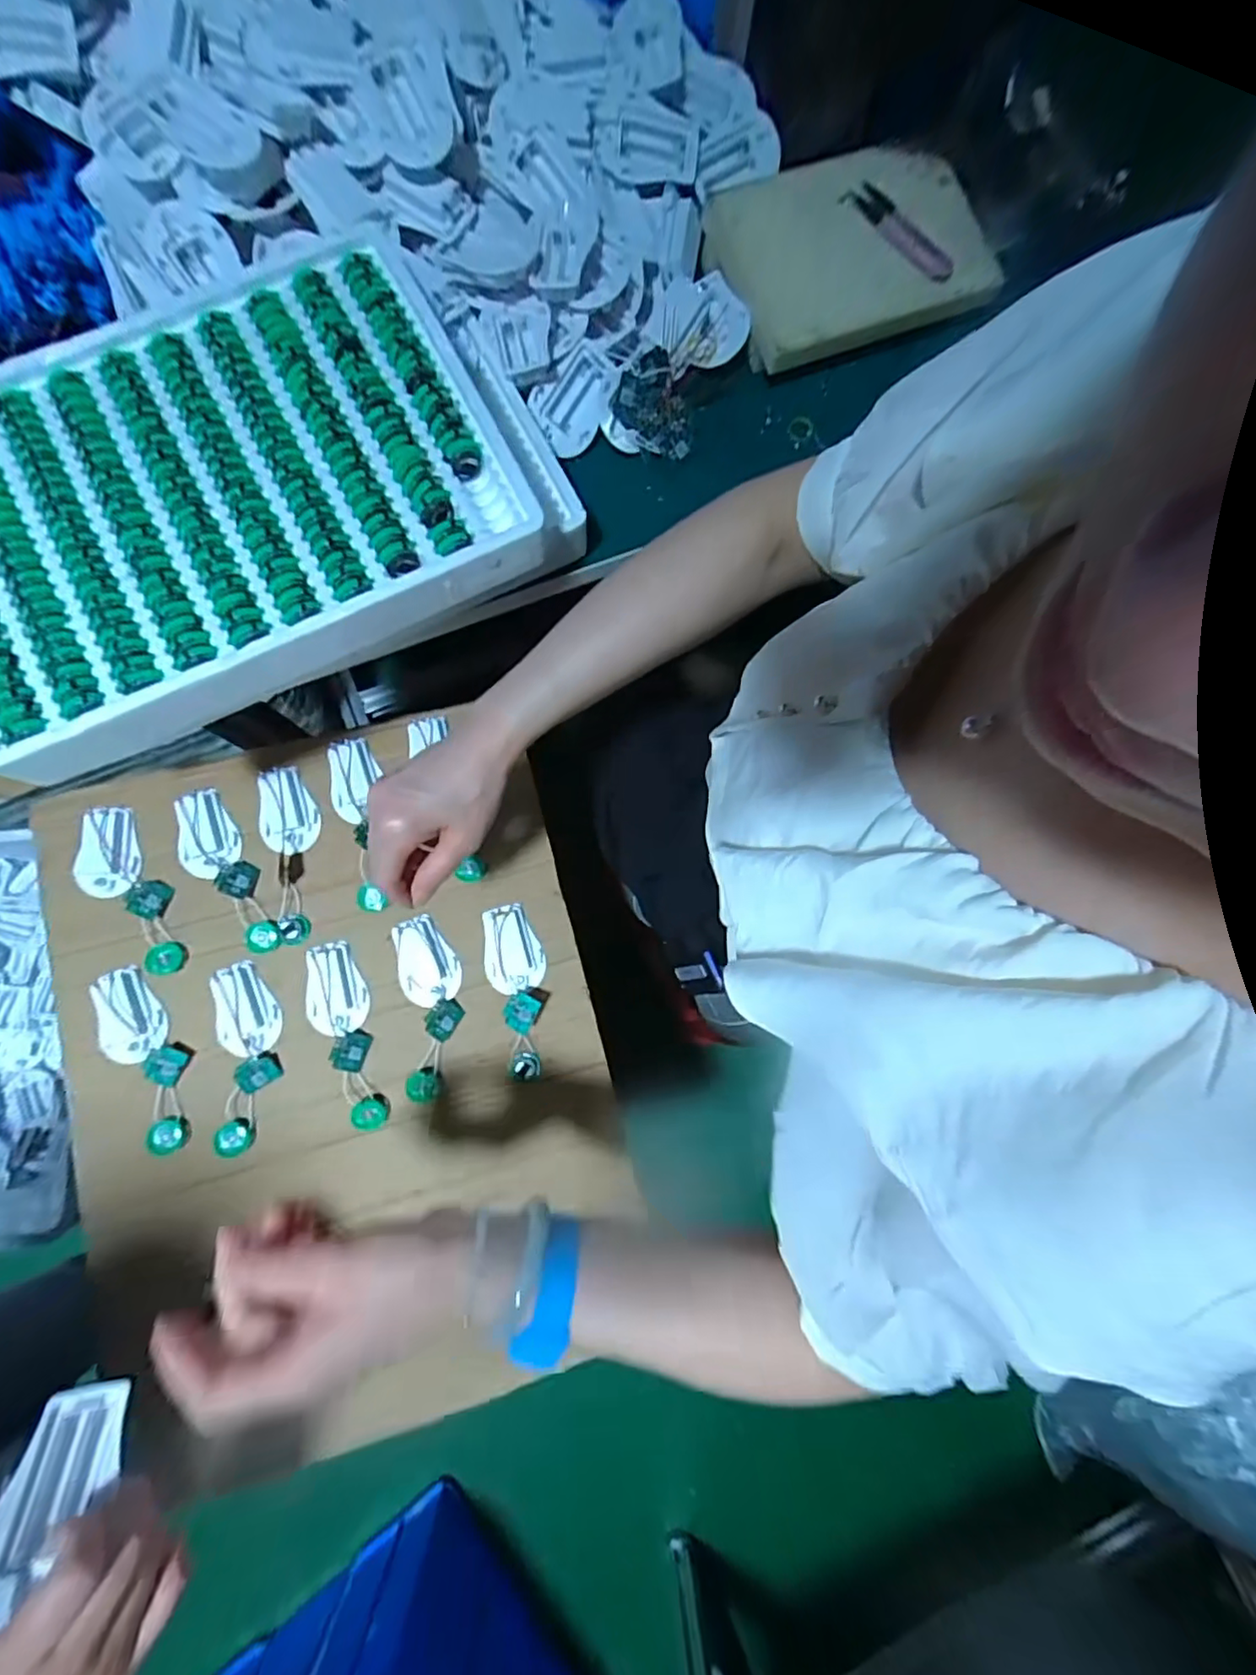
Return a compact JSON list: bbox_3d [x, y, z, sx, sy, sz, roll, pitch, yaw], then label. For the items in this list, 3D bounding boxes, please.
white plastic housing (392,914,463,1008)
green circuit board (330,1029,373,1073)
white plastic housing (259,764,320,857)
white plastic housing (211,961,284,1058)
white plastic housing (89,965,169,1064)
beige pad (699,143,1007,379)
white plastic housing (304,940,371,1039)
[{"bbox_3d":[-0.184,0.111,0.549,0.049,0.023,0.076,-16,78,-5],"label":"white plastic housing"},{"bbox_3d":[-0.246,0.188,0.536,0.030,0.007,0.035,23,71,-23],"label":"green circuit board"},{"bbox_3d":[-0.320,-0.026,0.561,0.049,0.019,0.078,-16,78,-5],"label":"white plastic housing"},{"bbox_3d":[-0.341,0.152,0.533,0.047,0.016,0.077,-28,79,-7],"label":"white plastic housing"},{"bbox_3d":[-0.432,0.153,0.526,0.046,0.024,0.079,-14,78,-4],"label":"white plastic housing"},{"bbox_3d":[0.179,-0.475,0.486,0.211,0.023,0.141,-20,89,-2],"label":"beige pad"},{"bbox_3d":[-0.262,0.135,0.541,0.050,0.018,0.079,-7,77,-3],"label":"white plastic housing"}]

